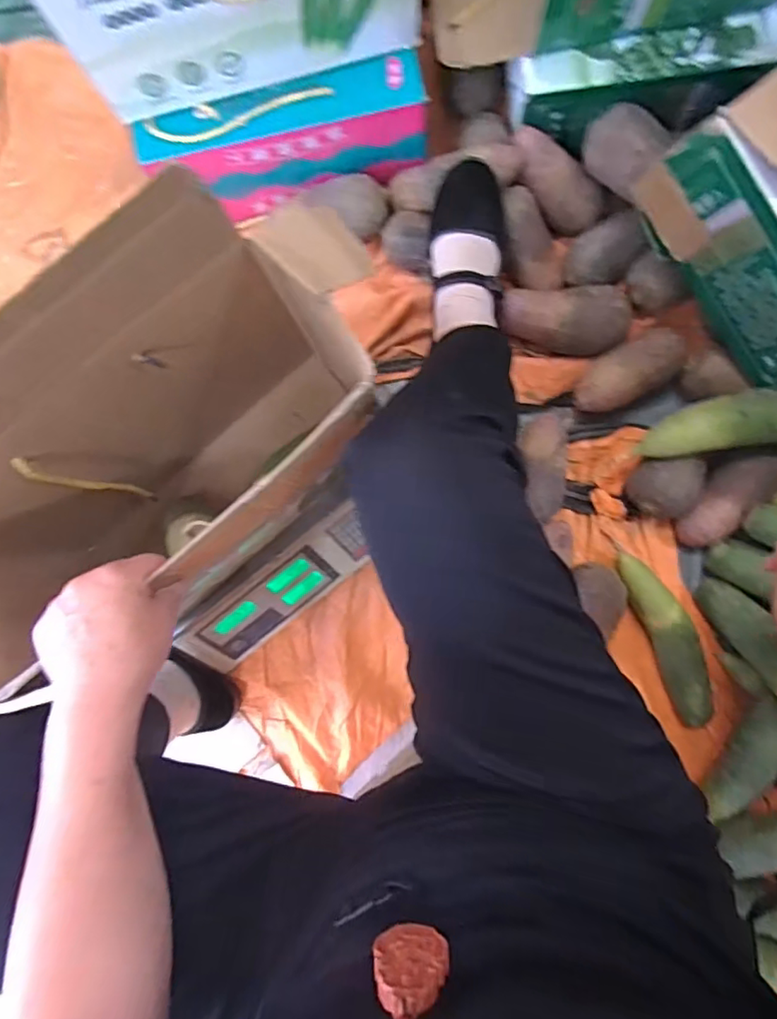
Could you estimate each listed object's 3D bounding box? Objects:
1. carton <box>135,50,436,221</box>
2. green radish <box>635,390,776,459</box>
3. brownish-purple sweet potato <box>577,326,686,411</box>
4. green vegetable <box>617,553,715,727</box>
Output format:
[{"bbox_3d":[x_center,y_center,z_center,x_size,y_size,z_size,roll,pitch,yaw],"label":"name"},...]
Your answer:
[{"bbox_3d":[-0.122,-0.442,0.679,0.333,0.117,0.077,-13,87,4],"label":"carton"},{"bbox_3d":[0.389,-0.099,0.613,0.199,0.058,0.063,-8,87,4],"label":"green radish"},{"bbox_3d":[0.285,-0.165,0.660,0.128,0.056,0.065,-31,86,3],"label":"brownish-purple sweet potato"},{"bbox_3d":[0.337,0.152,0.665,0.049,0.048,0.212,-23,86,3],"label":"green vegetable"}]

